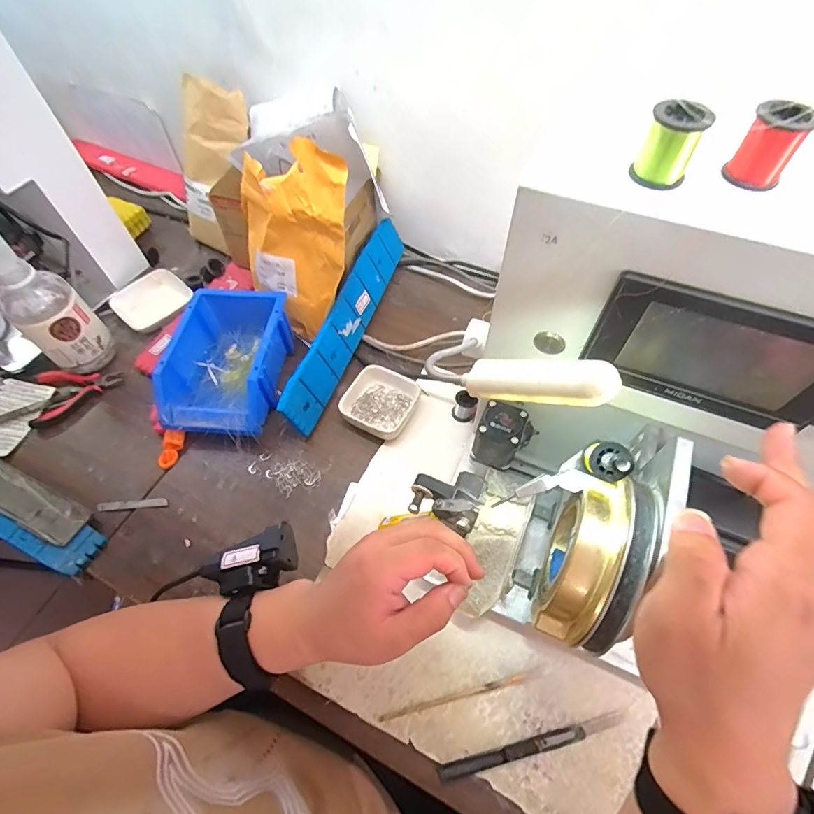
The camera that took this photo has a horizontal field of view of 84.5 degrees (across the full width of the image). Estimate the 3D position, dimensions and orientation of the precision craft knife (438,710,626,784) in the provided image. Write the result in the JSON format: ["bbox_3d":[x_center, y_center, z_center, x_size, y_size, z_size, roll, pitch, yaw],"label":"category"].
[{"bbox_3d":[0.109,0.289,0.382,0.167,0.005,0.012,-12,58,-6],"label":"precision craft knife"}]

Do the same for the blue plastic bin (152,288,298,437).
[{"bbox_3d":[-0.221,-0.054,0.563,0.125,0.074,0.186,5,58,5],"label":"blue plastic bin"}]

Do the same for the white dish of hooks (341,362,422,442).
[{"bbox_3d":[-0.033,-0.006,0.559,0.082,0.027,0.089,28,62,18],"label":"white dish of hooks"}]

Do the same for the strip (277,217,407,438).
[{"bbox_3d":[-0.073,-0.125,0.608,0.013,0.065,0.355,1,55,32],"label":"strip"}]

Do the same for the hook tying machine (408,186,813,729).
[{"bbox_3d":[0.199,0.075,0.316,0.357,0.326,0.212,20,60,13],"label":"hook tying machine"}]

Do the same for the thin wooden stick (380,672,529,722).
[{"bbox_3d":[0.044,0.261,0.402,0.136,0.007,0.007,-14,58,-4],"label":"thin wooden stick"}]

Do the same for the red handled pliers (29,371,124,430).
[{"bbox_3d":[-0.432,-0.018,0.587,0.098,0.022,0.081,-12,58,-6],"label":"red handled pliers"}]

